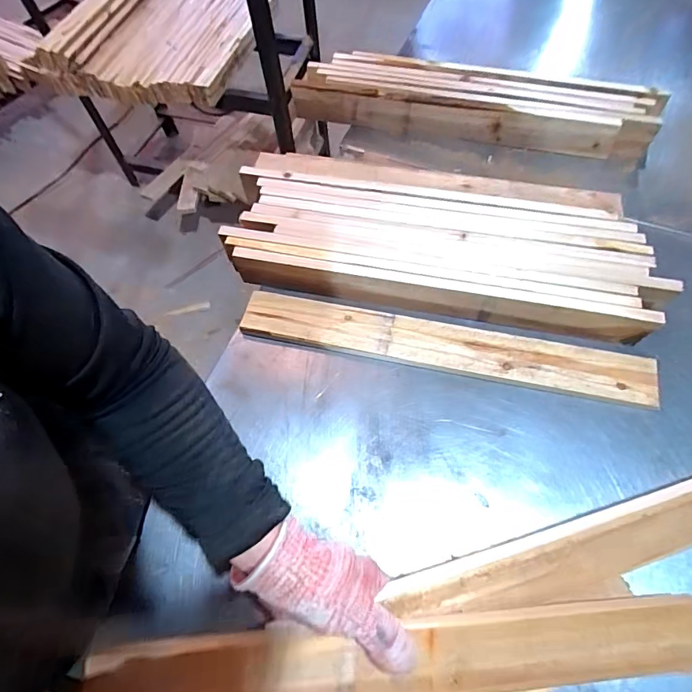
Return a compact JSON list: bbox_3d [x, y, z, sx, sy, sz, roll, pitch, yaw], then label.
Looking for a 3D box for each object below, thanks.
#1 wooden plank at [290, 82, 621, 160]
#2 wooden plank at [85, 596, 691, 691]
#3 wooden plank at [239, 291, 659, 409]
[{"bbox_3d":[0.150,-0.355,0.685,0.492,0.053,0.029,14,65,10],"label":"wooden plank"},{"bbox_3d":[0.061,0.242,0.336,0.469,0.013,0.066,3,87,-10],"label":"wooden plank"},{"bbox_3d":[0.109,-0.002,0.536,0.483,0.020,0.062,11,64,9],"label":"wooden plank"}]

